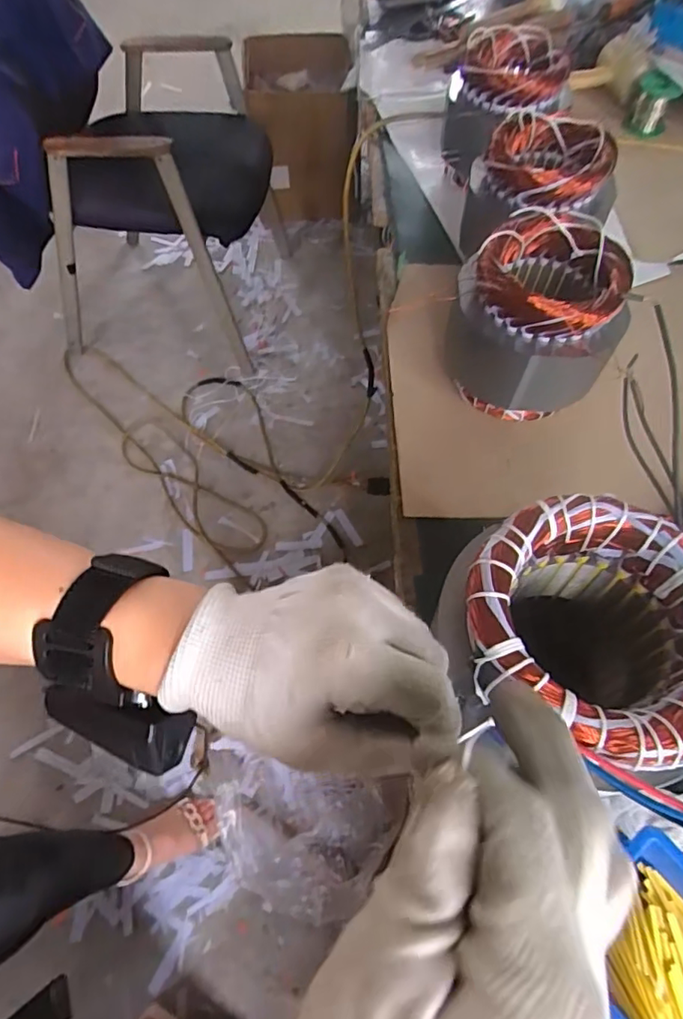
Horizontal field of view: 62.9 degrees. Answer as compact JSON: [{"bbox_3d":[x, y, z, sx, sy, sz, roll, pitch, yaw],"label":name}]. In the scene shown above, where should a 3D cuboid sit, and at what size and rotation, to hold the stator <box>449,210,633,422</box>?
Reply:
[{"bbox_3d":[0.180,-0.166,0.526,0.123,0.141,0.129,0,61,0],"label":"stator"}]

